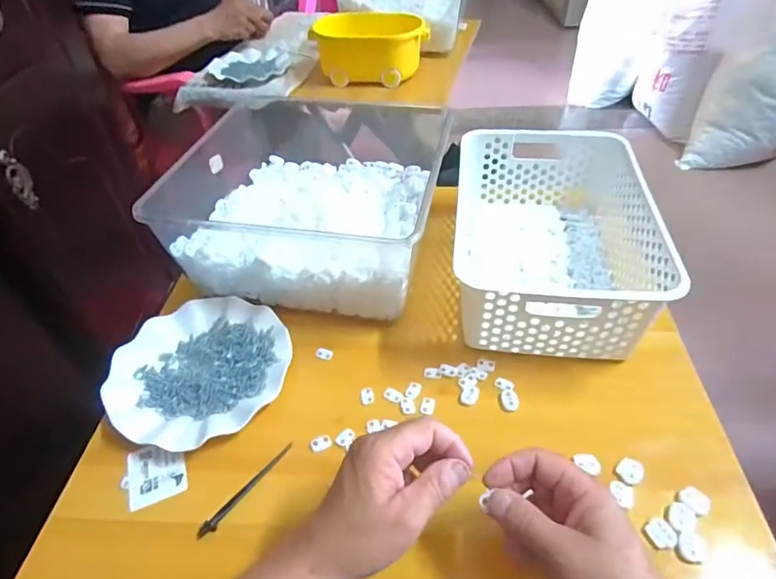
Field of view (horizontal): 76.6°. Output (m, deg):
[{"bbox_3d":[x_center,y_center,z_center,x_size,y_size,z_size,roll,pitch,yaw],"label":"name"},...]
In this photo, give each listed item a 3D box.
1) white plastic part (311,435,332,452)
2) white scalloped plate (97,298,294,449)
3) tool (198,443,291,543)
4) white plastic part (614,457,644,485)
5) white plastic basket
[{"bbox_3d":[-0.063,0.144,0.462,0.019,0.006,0.012,-17,46,-16],"label":"white plastic part"},{"bbox_3d":[-0.195,0.081,0.517,0.175,0.020,0.178,-1,44,1],"label":"white scalloped plate"},{"bbox_3d":[-0.123,0.175,0.432,0.009,0.005,0.103,29,52,28],"label":"tool"},{"bbox_3d":[0.210,0.157,0.425,0.020,0.006,0.020,-1,44,1],"label":"white plastic part"},{"bbox_3d":[0.187,-0.064,0.580,0.200,0.110,0.299,4,44,6],"label":"white plastic basket"}]

